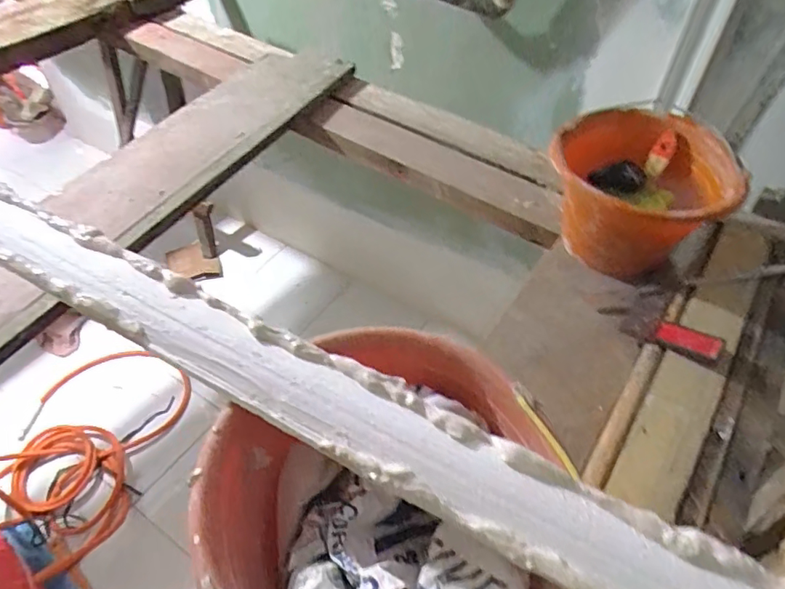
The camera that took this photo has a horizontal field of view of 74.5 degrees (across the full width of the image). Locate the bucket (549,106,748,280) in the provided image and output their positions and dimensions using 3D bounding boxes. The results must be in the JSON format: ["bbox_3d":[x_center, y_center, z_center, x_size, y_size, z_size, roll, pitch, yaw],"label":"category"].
[{"bbox_3d":[0.353,-0.154,0.759,0.229,0.152,0.217,0,49,0],"label":"bucket"}]

